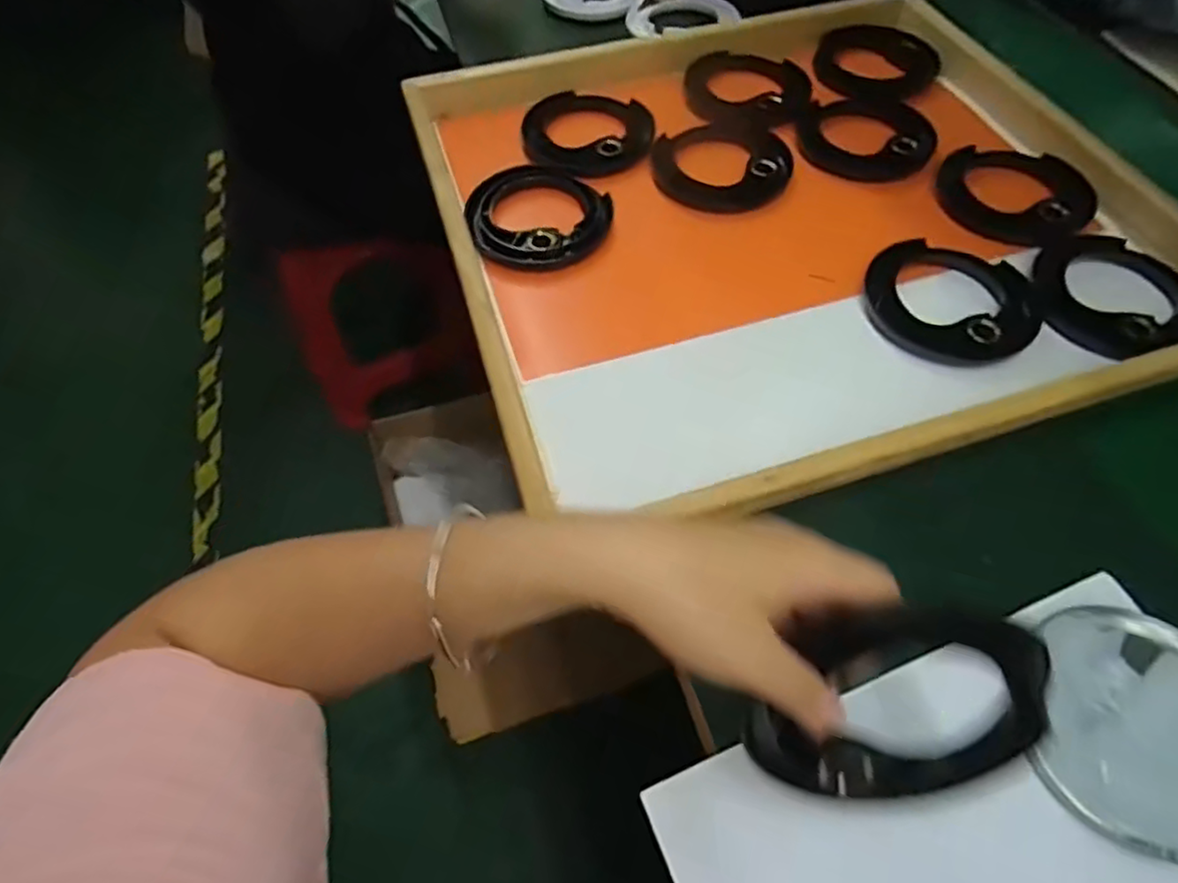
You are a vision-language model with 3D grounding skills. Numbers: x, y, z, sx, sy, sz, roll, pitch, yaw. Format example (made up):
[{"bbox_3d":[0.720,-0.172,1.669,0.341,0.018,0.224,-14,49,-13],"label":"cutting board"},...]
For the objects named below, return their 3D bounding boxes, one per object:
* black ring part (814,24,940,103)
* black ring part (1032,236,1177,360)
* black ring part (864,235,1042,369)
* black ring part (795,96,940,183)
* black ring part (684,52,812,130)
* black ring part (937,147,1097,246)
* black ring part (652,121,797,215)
[{"bbox_3d":[0.312,-0.412,0.704,0.126,0.008,0.139,18,59,11],"label":"black ring part"},{"bbox_3d":[0.418,-0.120,0.515,0.132,0.014,0.124,0,57,0],"label":"black ring part"},{"bbox_3d":[0.290,-0.113,0.523,0.128,0.015,0.124,19,59,11],"label":"black ring part"},{"bbox_3d":[0.275,-0.303,0.638,0.127,0.007,0.130,0,57,0],"label":"black ring part"},{"bbox_3d":[0.167,-0.373,0.683,0.127,0.010,0.122,15,58,9],"label":"black ring part"},{"bbox_3d":[0.386,-0.225,0.587,0.127,0.007,0.132,16,58,9],"label":"black ring part"},{"bbox_3d":[0.128,-0.268,0.627,0.129,0.013,0.127,0,57,0],"label":"black ring part"}]

